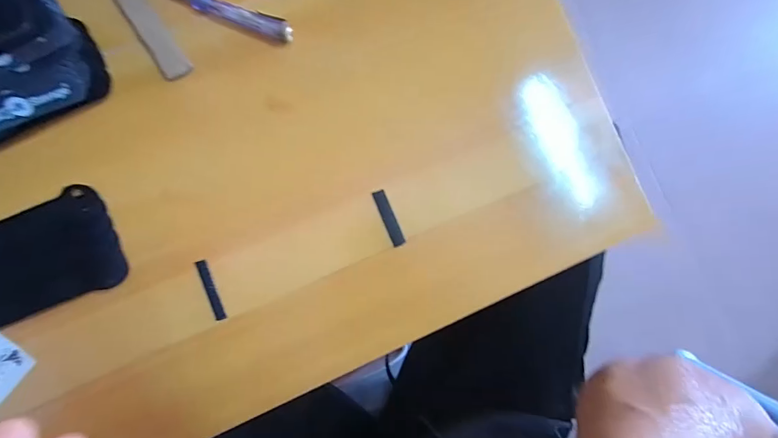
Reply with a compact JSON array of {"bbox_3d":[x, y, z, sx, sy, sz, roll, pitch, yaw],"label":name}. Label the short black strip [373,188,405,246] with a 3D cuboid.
[{"bbox_3d":[0.000,-0.001,0.297,0.010,0.004,0.046,-23,89,-7],"label":"short black strip"}]

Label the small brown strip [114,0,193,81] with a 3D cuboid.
[{"bbox_3d":[-0.181,-0.144,0.285,0.020,0.007,0.080,-32,90,-7],"label":"small brown strip"}]

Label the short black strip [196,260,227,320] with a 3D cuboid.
[{"bbox_3d":[-0.134,0.054,0.282,0.007,0.005,0.047,-21,89,-7],"label":"short black strip"}]

